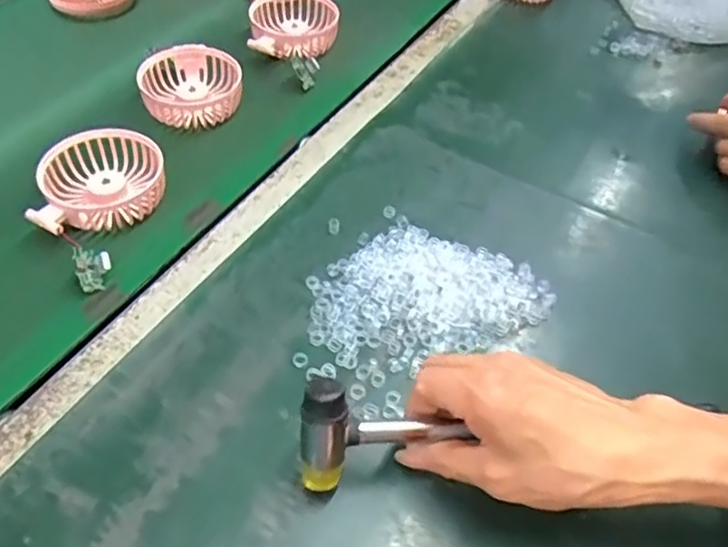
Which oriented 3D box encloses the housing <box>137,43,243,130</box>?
[{"bbox_3d":[-0.156,-0.169,0.585,0.087,0.033,0.091,3,50,-4],"label":"housing"}]

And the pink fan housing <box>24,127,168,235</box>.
[{"bbox_3d":[-0.201,-0.066,0.499,0.092,0.044,0.091,-9,52,-14],"label":"pink fan housing"}]

